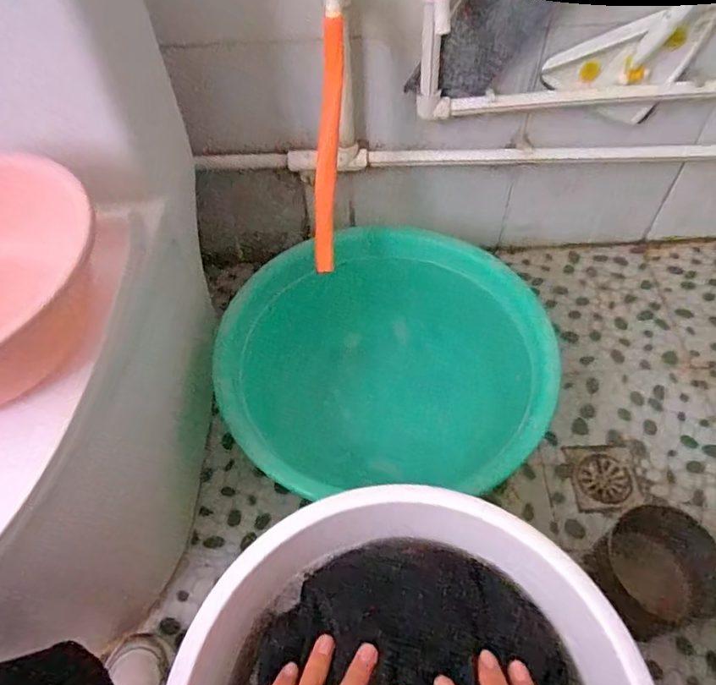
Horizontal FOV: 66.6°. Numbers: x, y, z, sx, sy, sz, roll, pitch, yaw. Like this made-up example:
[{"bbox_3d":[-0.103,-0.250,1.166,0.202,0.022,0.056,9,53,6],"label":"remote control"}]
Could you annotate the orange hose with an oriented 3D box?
[{"bbox_3d":[-0.039,-0.244,0.709,0.029,0.307,0.034,11,28,11],"label":"orange hose"}]

